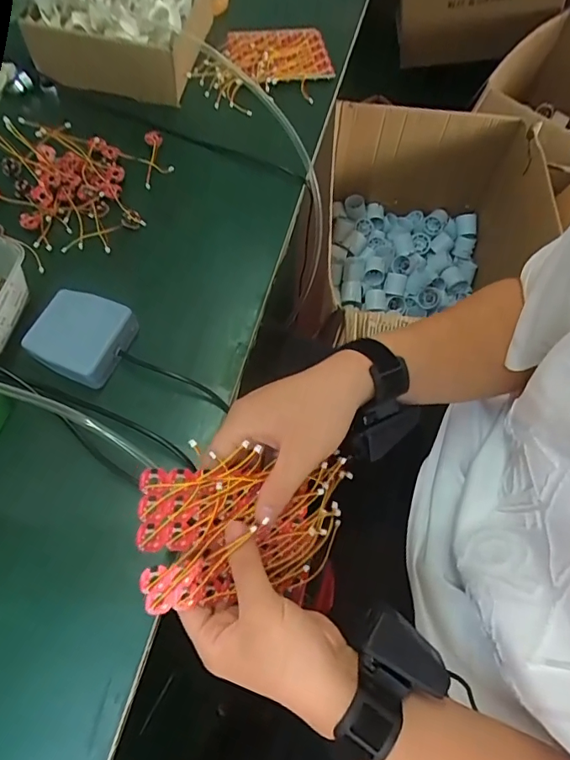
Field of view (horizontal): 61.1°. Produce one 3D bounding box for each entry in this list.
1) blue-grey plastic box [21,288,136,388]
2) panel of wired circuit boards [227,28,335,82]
[{"bbox_3d":[-0.190,-0.043,0.450,0.076,0.033,0.076,21,66,6],"label":"blue-grey plastic box"},{"bbox_3d":[-0.008,-0.436,0.646,0.129,0.015,0.099,-7,66,-6],"label":"panel of wired circuit boards"}]

